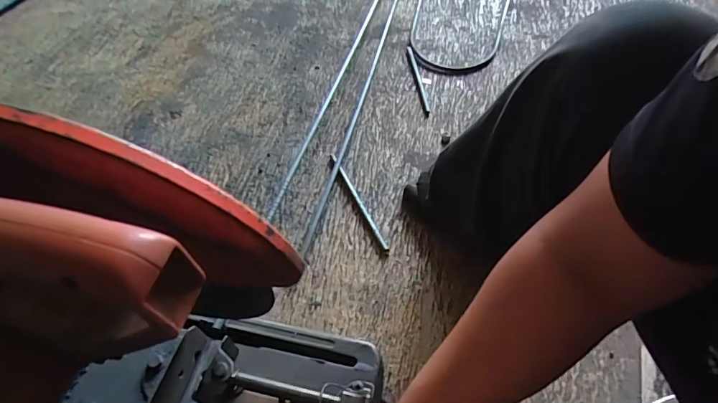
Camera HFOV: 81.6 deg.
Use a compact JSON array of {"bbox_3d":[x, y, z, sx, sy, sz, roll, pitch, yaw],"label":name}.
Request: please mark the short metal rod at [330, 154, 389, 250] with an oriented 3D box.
[{"bbox_3d":[-0.004,-0.007,0.801,0.013,0.014,0.244,-22,55,-15],"label":"short metal rod"}]

